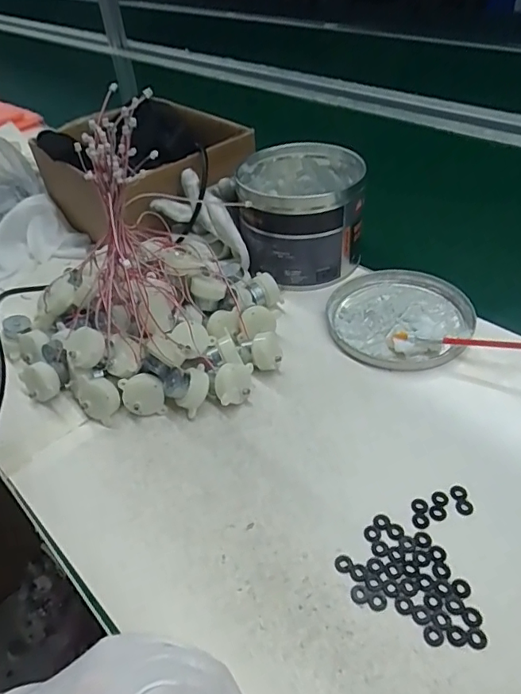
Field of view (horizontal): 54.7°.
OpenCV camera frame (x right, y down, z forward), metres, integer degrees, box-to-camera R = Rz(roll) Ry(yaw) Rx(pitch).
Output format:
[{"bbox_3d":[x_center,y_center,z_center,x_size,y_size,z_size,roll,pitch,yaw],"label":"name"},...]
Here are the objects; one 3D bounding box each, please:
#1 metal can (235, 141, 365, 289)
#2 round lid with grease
[{"bbox_3d":[0.040,-0.144,0.530,0.118,0.090,0.125,-3,41,2],"label":"metal can"},{"bbox_3d":[0.129,-0.027,0.471,0.126,0.023,0.125,-3,41,2],"label":"round lid with grease"}]

